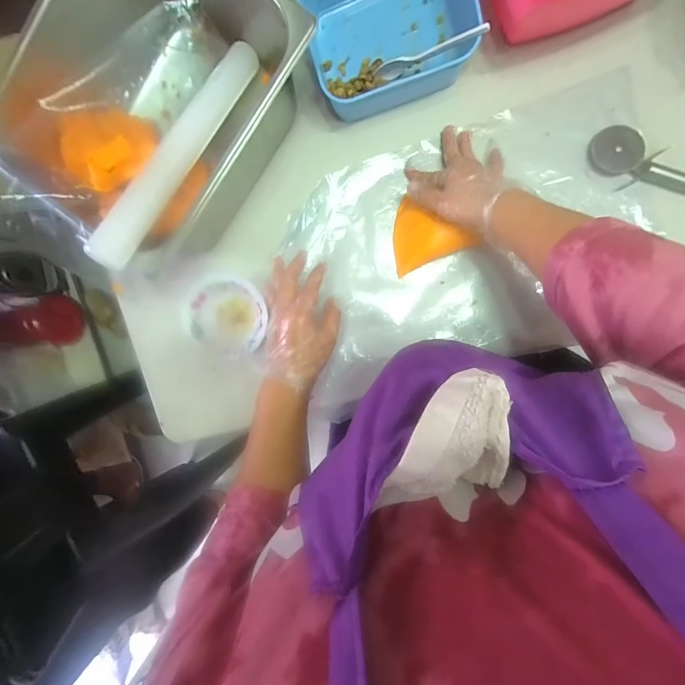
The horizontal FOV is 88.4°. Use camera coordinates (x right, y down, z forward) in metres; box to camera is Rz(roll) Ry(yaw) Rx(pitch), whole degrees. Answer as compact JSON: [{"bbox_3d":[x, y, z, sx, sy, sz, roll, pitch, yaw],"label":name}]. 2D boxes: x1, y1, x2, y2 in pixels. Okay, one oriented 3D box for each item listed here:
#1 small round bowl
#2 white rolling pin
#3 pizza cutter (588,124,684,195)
[{"bbox_3d":[-0.168,-0.035,0.525,0.112,0.049,0.111,1,97,6],"label":"small round bowl"},{"bbox_3d":[-0.195,-0.235,0.427,0.045,0.038,0.341,20,72,4],"label":"white rolling pin"},{"bbox_3d":[0.400,-0.213,0.446,0.176,0.020,0.057,34,99,2],"label":"pizza cutter"}]

